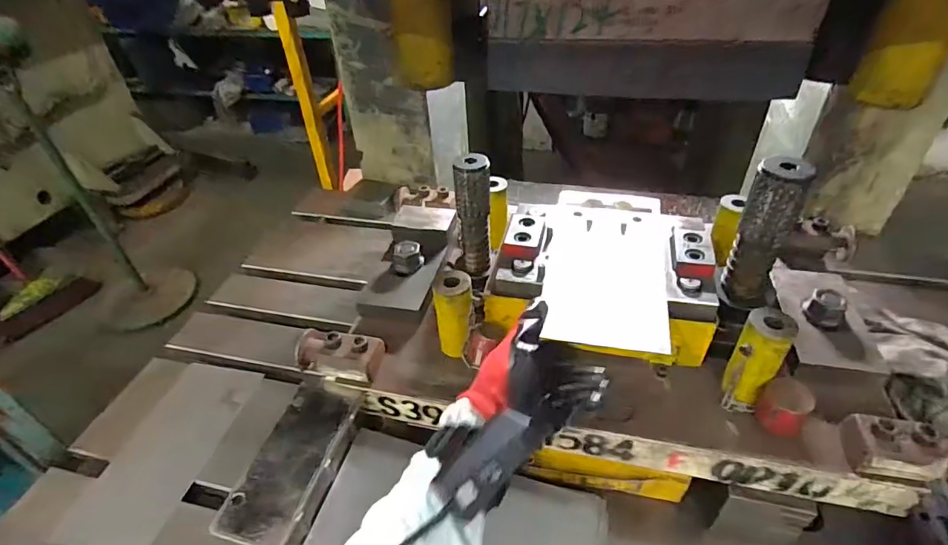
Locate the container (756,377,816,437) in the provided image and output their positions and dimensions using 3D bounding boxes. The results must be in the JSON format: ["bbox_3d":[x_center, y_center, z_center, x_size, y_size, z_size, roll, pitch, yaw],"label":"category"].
[{"bbox_3d":[0.283,0.123,0.449,0.040,0.035,0.041,-2,40,2],"label":"container"}]

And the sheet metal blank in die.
[{"bbox_3d":[0.143,-0.005,0.526,0.125,0.007,0.213,5,43,12],"label":"sheet metal blank in die"}]

